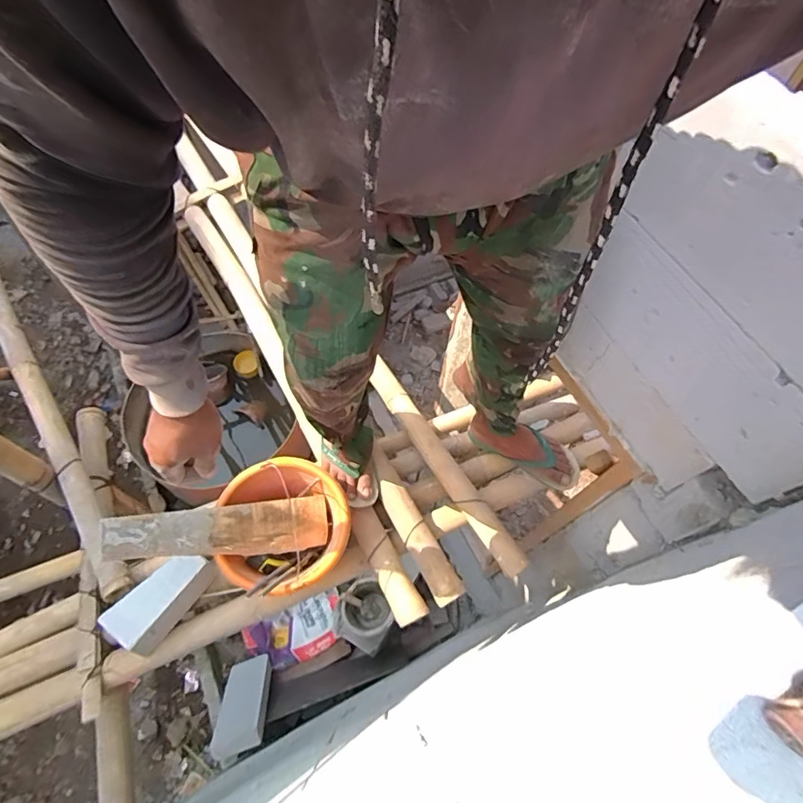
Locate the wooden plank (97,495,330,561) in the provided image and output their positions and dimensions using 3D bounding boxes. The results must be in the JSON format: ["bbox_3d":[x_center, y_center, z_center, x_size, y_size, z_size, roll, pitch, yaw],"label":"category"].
[{"bbox_3d":[-0.326,0.243,0.907,0.389,0.020,0.097,-1,80,-31],"label":"wooden plank"}]

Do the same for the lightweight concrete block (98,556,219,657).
[{"bbox_3d":[-0.479,0.385,0.968,0.109,0.084,0.208,29,65,12],"label":"lightweight concrete block"}]

